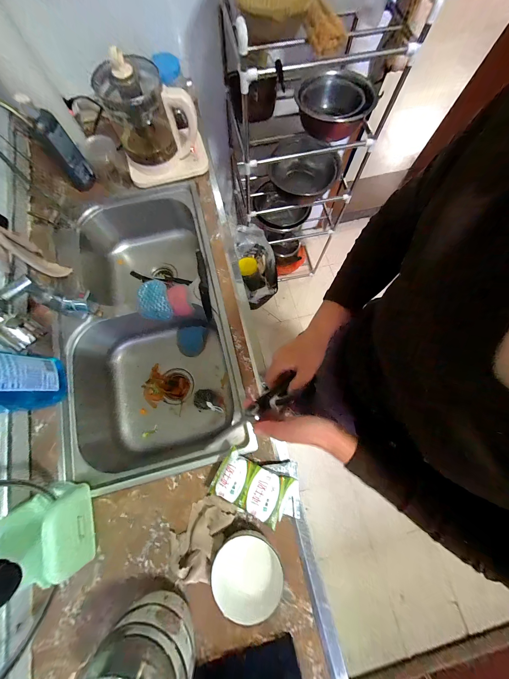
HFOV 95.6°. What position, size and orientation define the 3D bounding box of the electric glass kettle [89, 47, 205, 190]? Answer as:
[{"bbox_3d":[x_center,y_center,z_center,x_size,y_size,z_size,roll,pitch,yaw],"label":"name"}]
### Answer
[{"bbox_3d":[-0.260,-0.566,0.614,0.223,0.211,0.146,-13,76,-4],"label":"electric glass kettle"}]

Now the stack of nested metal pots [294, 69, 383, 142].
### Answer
[{"bbox_3d":[0.227,-0.674,0.684,0.208,0.098,0.186,19,76,4],"label":"stack of nested metal pots"}]

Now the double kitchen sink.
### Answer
[{"bbox_3d":[-0.297,-0.046,0.702,0.424,0.235,0.781,-12,76,-4],"label":"double kitchen sink"}]

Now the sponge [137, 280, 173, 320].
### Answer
[{"bbox_3d":[-0.272,-0.102,0.622,0.086,0.037,0.112,-18,76,-5],"label":"sponge"}]

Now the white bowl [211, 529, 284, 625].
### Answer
[{"bbox_3d":[-0.006,0.427,0.428,0.122,0.060,0.120,0,75,-1],"label":"white bowl"}]

